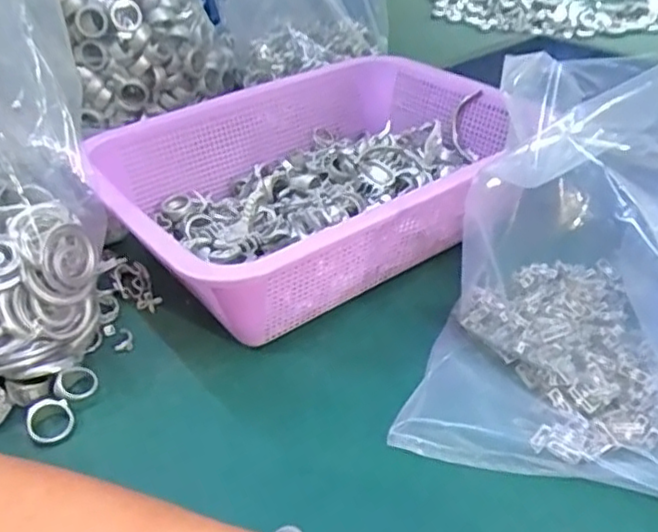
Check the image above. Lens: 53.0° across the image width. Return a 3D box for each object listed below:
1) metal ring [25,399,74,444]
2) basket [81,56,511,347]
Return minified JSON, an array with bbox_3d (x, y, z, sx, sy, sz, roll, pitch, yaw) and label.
[{"bbox_3d":[-0.150,0.084,0.355,0.025,0.006,0.025,10,48,-12],"label":"metal ring"},{"bbox_3d":[-0.007,-0.065,0.487,0.312,0.079,0.222,-30,45,-32],"label":"basket"}]

